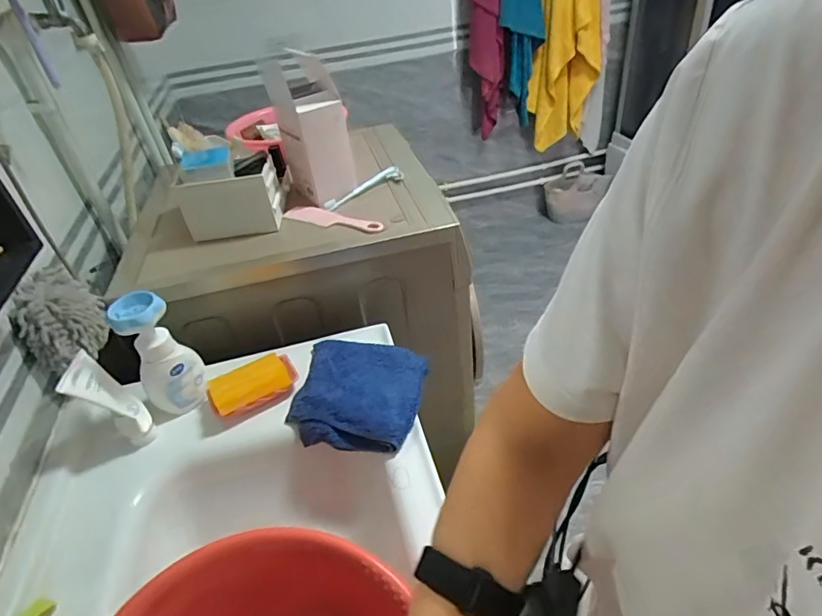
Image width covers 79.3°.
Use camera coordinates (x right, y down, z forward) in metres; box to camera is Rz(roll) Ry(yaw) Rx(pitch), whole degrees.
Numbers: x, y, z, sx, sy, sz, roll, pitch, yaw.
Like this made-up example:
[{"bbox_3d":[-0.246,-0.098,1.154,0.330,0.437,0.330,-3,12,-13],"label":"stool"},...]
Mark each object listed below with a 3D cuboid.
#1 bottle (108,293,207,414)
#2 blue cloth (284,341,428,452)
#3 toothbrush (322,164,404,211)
[{"bbox_3d":[-0.354,0.068,0.708,0.083,0.183,0.056,-30,43,-26],"label":"bottle"},{"bbox_3d":[-0.080,0.120,0.733,0.193,0.030,0.178,4,40,15],"label":"blue cloth"},{"bbox_3d":[-0.095,-0.249,1.017,0.199,0.021,0.029,-34,45,-30],"label":"toothbrush"}]

